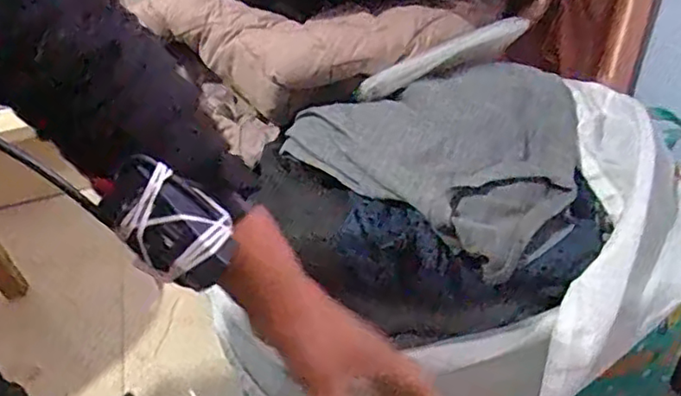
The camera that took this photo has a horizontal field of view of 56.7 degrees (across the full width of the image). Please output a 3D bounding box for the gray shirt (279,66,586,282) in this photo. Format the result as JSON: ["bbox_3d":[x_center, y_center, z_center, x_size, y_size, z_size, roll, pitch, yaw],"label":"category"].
[{"bbox_3d":[0.117,-0.068,0.655,0.265,0.057,0.264,31,56,31],"label":"gray shirt"}]

